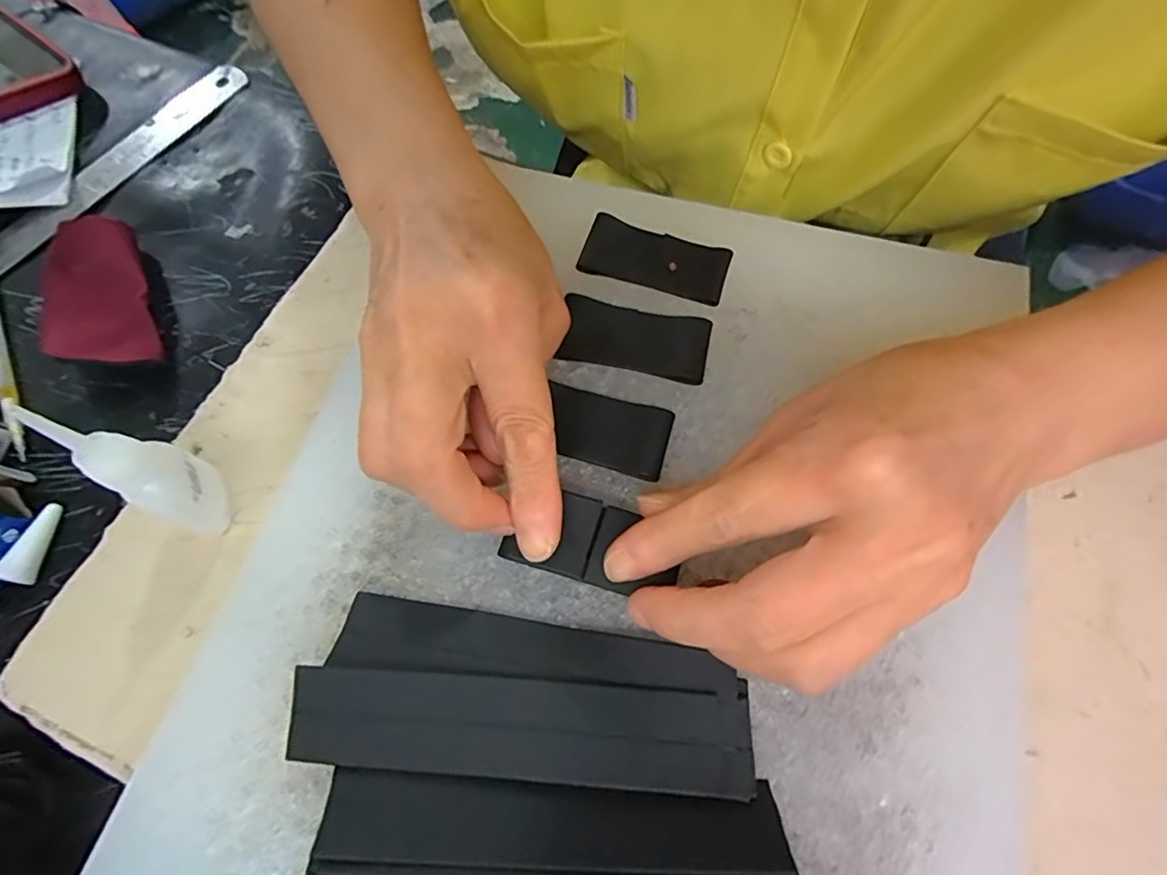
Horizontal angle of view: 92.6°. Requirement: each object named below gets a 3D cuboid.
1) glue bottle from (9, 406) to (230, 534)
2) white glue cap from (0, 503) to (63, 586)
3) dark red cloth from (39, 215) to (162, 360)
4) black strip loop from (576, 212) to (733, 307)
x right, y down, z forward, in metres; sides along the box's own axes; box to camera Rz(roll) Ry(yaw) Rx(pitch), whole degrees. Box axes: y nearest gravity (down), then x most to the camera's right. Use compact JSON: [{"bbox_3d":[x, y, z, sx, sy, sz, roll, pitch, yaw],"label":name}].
[{"bbox_3d":[-0.146,0.011,0.187,0.021,0.080,0.019,33,71,15],"label":"glue bottle"},{"bbox_3d":[-0.239,0.045,0.242,0.011,0.011,0.034,3,66,3],"label":"white glue cap"},{"bbox_3d":[-0.253,-0.075,0.288,0.052,0.015,0.102,-23,68,-8],"label":"dark red cloth"},{"bbox_3d":[0.029,-0.074,0.233,0.059,0.007,0.025,18,68,9],"label":"black strip loop"}]

